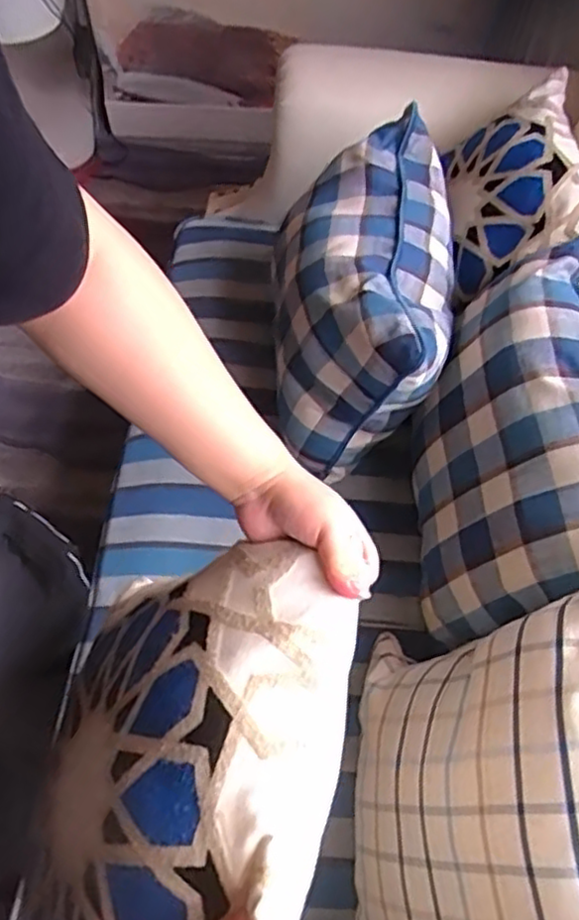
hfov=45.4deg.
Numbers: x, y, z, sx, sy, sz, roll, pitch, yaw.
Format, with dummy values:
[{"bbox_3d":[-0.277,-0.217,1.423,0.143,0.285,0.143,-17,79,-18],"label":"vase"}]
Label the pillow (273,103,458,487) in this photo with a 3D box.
[{"bbox_3d":[0.112,-0.251,0.996,0.250,0.236,0.470,-1,61,-1],"label":"pillow"}]

